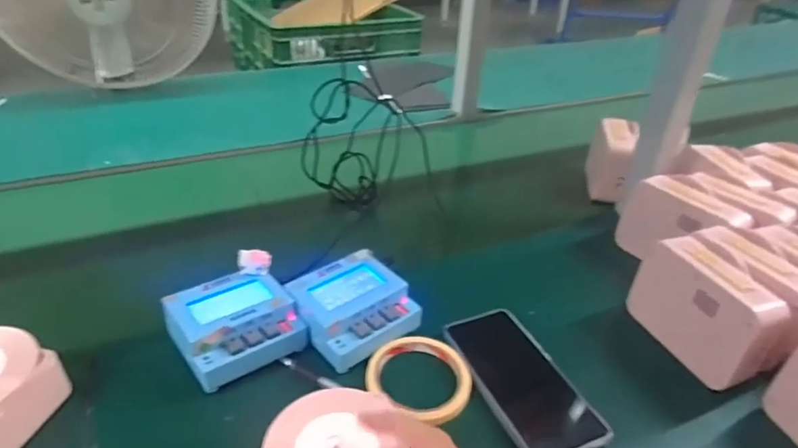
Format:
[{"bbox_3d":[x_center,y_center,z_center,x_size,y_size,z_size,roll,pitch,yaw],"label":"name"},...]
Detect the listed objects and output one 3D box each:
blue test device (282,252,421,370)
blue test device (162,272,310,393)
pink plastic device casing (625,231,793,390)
[{"bbox_3d":[-0.046,0.086,0.525,0.102,0.050,0.097,-22,41,-33],"label":"blue test device"},{"bbox_3d":[-0.157,0.098,0.499,0.108,0.055,0.096,-21,40,-31],"label":"blue test device"},{"bbox_3d":[0.300,0.082,0.510,0.056,0.095,0.125,-10,35,-18],"label":"pink plastic device casing"}]

